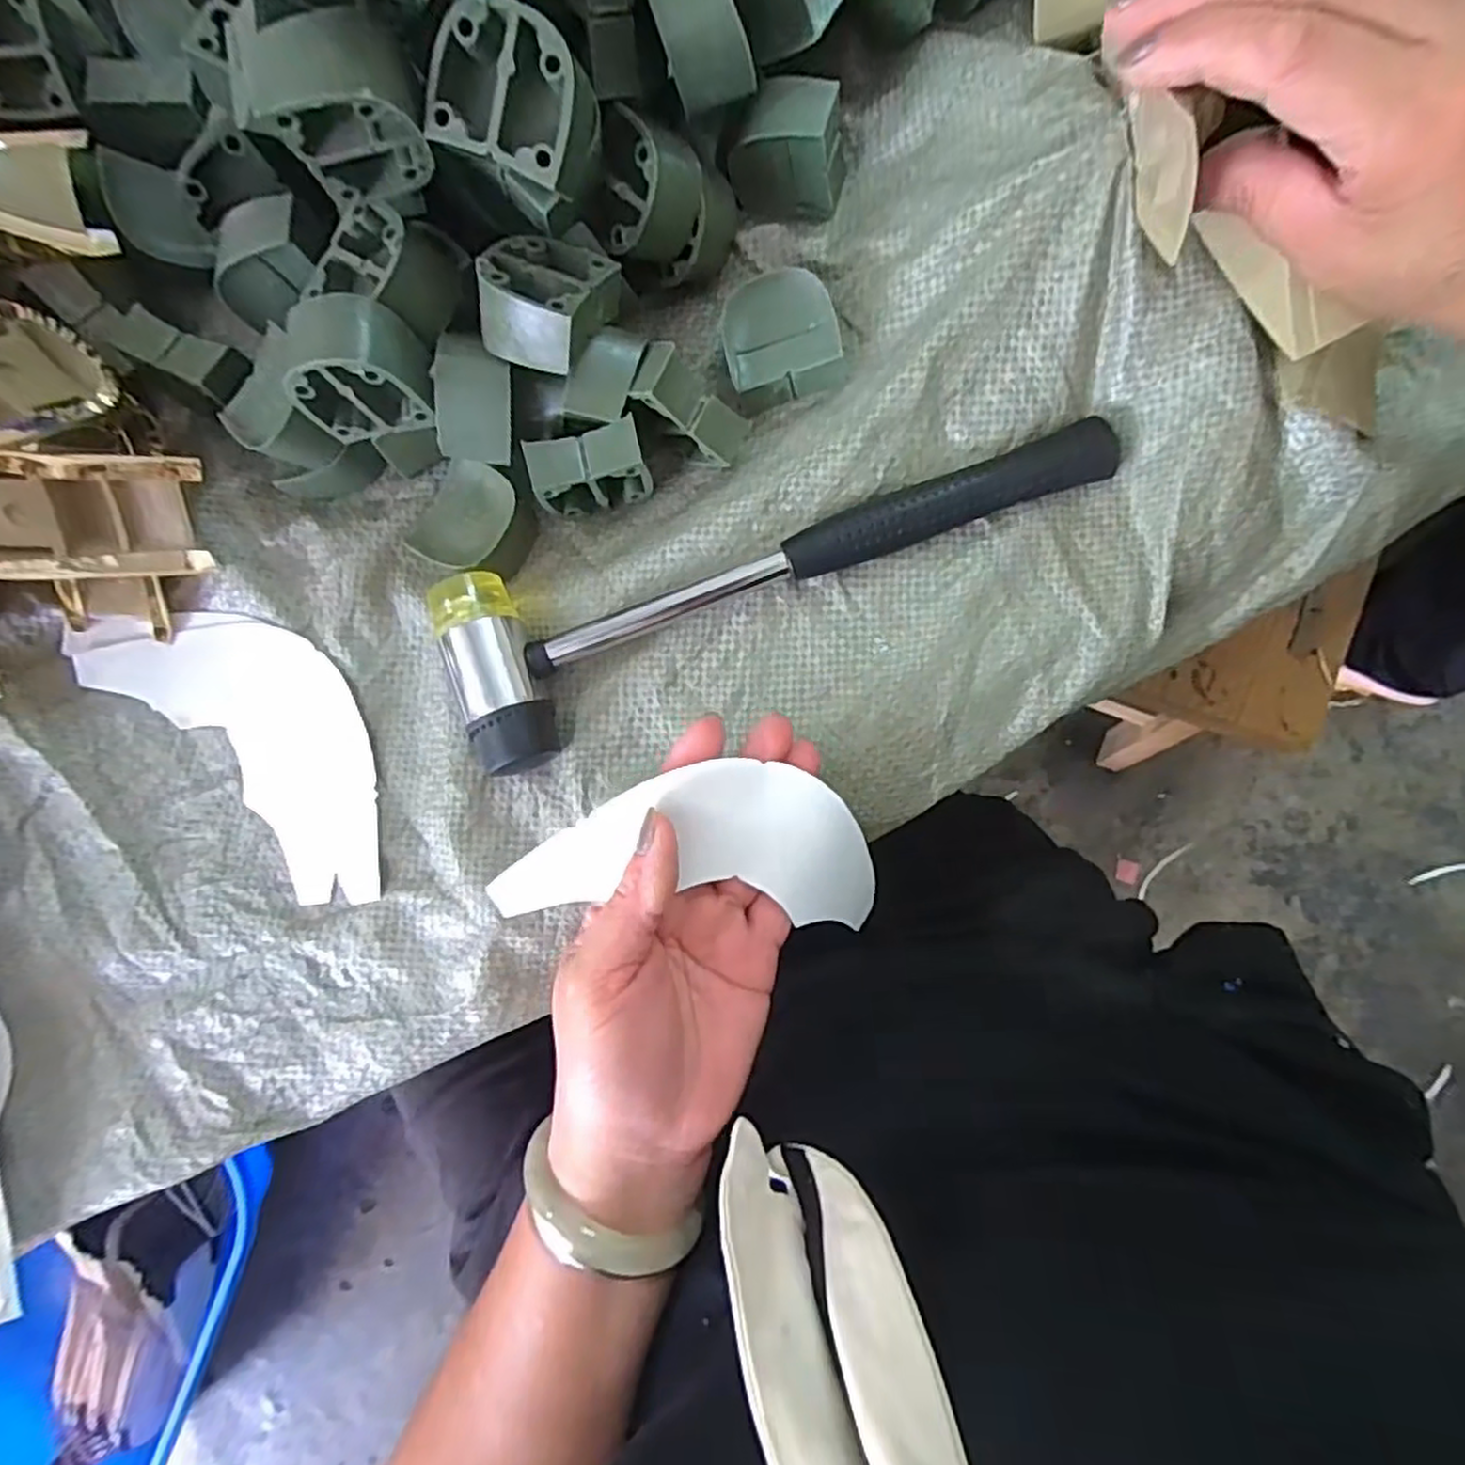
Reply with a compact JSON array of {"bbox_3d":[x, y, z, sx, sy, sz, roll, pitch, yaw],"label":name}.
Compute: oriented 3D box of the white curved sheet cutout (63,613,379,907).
[{"bbox_3d":[-0.203,-0.005,0.315,0.171,0.004,0.075,42,86,7],"label":"white curved sheet cutout"}]

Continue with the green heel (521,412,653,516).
[{"bbox_3d":[-0.055,-0.102,0.294,0.043,0.036,0.020,-14,84,3],"label":"green heel"}]

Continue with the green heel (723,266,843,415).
[{"bbox_3d":[0.018,-0.157,0.294,0.043,0.025,0.038,-17,84,2],"label":"green heel"}]

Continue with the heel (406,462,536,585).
[{"bbox_3d":[-0.105,-0.086,0.302,0.041,0.024,0.042,23,87,6],"label":"heel"}]

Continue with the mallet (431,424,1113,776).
[{"bbox_3d":[0.020,-0.062,0.291,0.270,0.024,0.076,-19,84,2],"label":"mallet"}]

